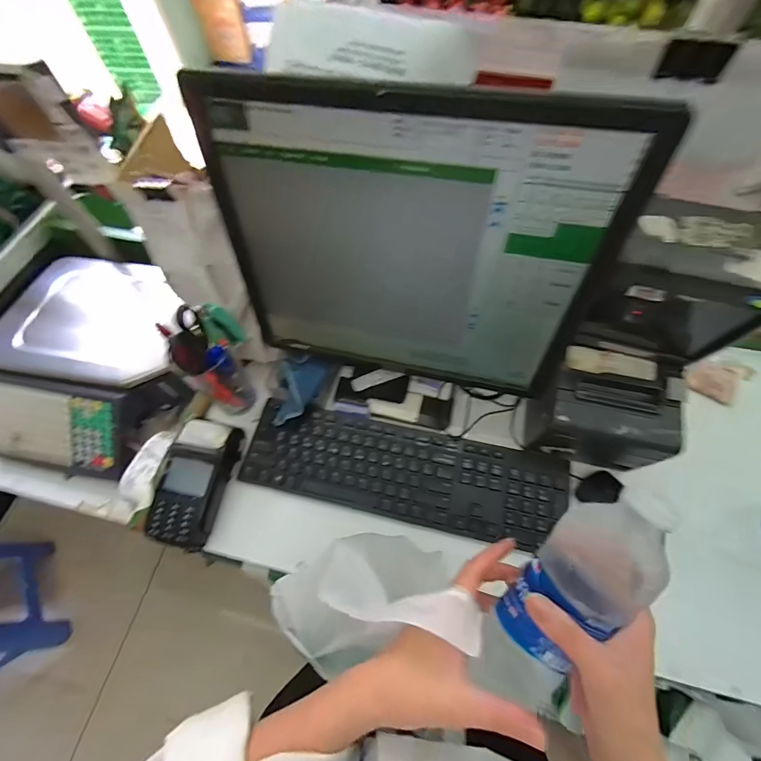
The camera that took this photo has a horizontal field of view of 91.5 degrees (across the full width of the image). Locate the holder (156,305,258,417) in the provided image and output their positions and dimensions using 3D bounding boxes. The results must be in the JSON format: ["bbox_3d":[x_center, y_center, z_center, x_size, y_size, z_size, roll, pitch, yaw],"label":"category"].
[{"bbox_3d":[-0.209,-0.023,0.485,0.086,0.196,0.081,-30,65,-14],"label":"holder"}]

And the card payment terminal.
[{"bbox_3d":[-0.244,0.130,0.487,0.082,0.050,0.158,8,62,6],"label":"card payment terminal"}]

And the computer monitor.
[{"bbox_3d":[0.020,-0.108,0.379,0.371,0.299,0.061,12,62,8],"label":"computer monitor"}]

